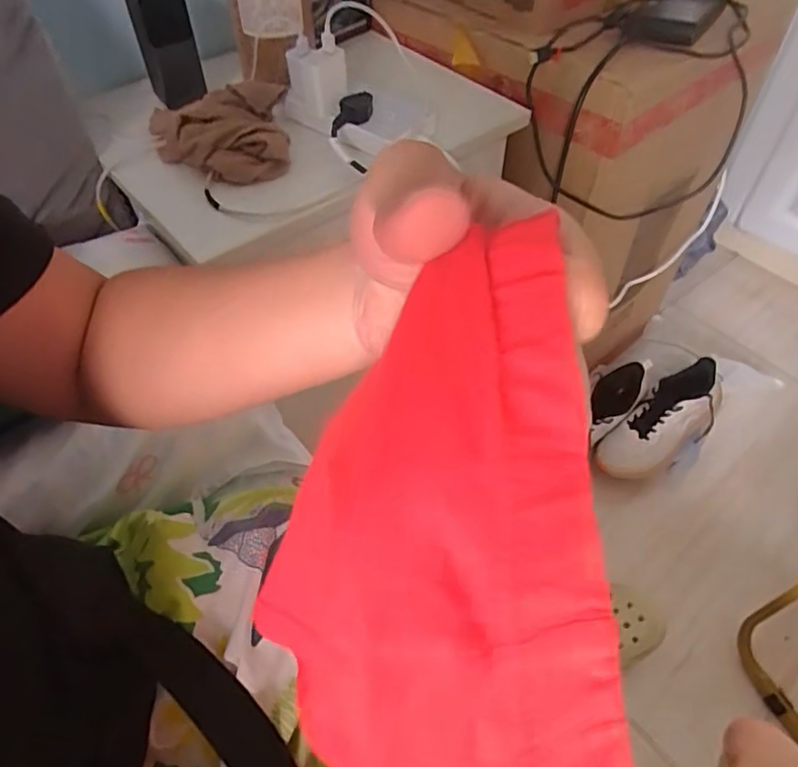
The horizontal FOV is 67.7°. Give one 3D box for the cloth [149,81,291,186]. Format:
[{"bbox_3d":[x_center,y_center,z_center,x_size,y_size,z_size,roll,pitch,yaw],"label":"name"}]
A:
[{"bbox_3d":[-0.198,-0.284,0.666,0.152,0.046,0.157,-13,53,-10],"label":"cloth"}]

